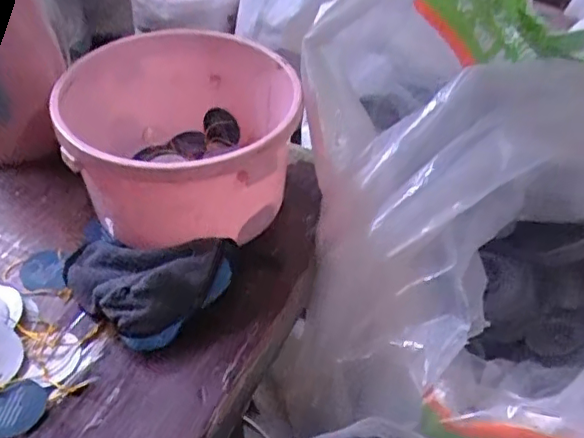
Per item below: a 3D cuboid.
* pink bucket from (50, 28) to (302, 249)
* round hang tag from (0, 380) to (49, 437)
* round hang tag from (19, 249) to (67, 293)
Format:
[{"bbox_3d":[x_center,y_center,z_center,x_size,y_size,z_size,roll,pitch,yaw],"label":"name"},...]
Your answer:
[{"bbox_3d":[-0.103,-0.076,0.582,0.209,0.138,0.218,0,45,0],"label":"pink bucket"},{"bbox_3d":[-0.217,0.148,0.450,0.051,0.004,0.042,-18,53,-21],"label":"round hang tag"},{"bbox_3d":[-0.234,0.048,0.546,0.042,0.006,0.049,-7,45,-6],"label":"round hang tag"}]

